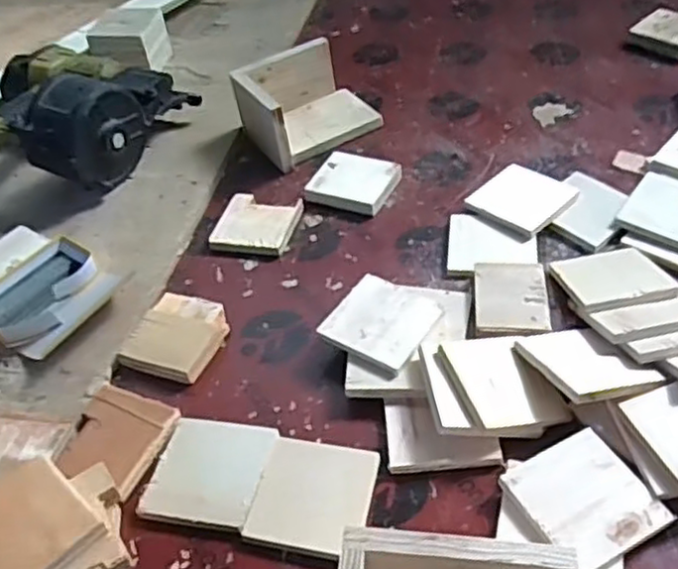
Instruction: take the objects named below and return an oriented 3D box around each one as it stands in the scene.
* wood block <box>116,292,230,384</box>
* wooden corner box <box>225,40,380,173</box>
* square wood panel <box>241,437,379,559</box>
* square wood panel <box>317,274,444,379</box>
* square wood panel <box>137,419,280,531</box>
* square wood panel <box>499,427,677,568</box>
[{"bbox_3d":[-0.158,0.050,0.697,0.086,0.019,0.094,15,48,19],"label":"wood block"},{"bbox_3d":[-0.040,-0.245,0.922,0.162,0.086,0.119,-26,49,-20],"label":"wooden corner box"},{"bbox_3d":[-0.021,0.169,0.568,0.091,0.008,0.091,8,46,12],"label":"square wood panel"},{"bbox_3d":[0.038,0.035,0.656,0.089,0.009,0.090,26,56,27],"label":"square wood panel"},{"bbox_3d":[-0.107,0.156,0.588,0.091,0.009,0.092,7,46,12],"label":"square wood panel"},{"bbox_3d":[0.186,0.160,0.533,0.092,0.013,0.092,-23,48,-17],"label":"square wood panel"}]

